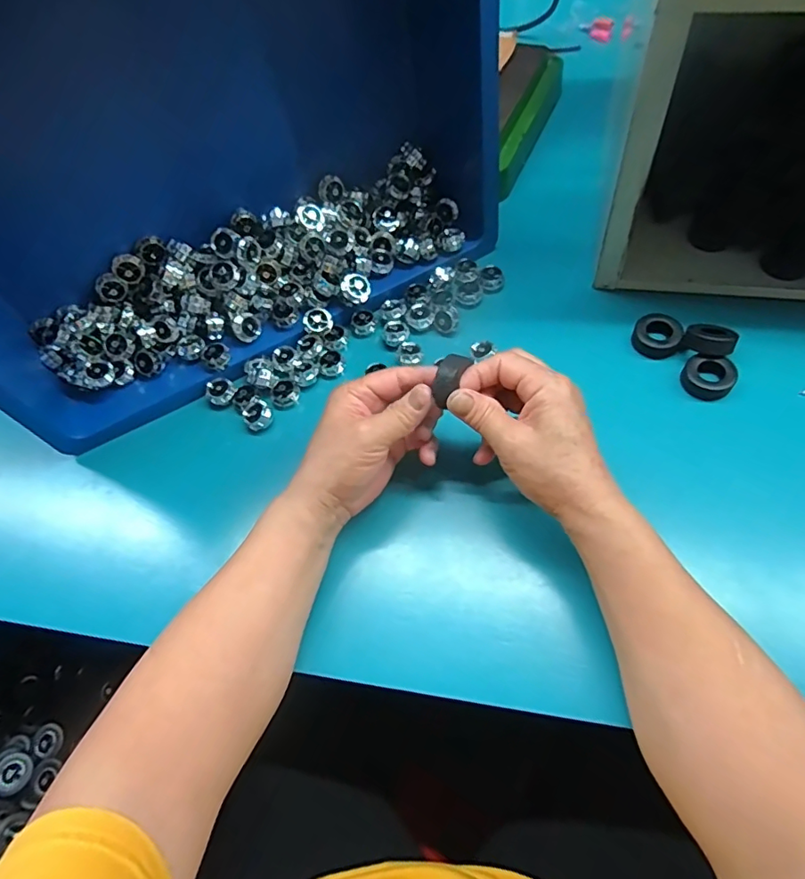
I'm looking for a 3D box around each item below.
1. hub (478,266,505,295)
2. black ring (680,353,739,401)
[{"bbox_3d":[0.083,-0.150,0.489,0.023,0.011,0.027,4,65,10],"label":"hub"},{"bbox_3d":[0.241,-0.050,0.415,0.036,0.017,0.033,-3,64,7],"label":"black ring"}]

